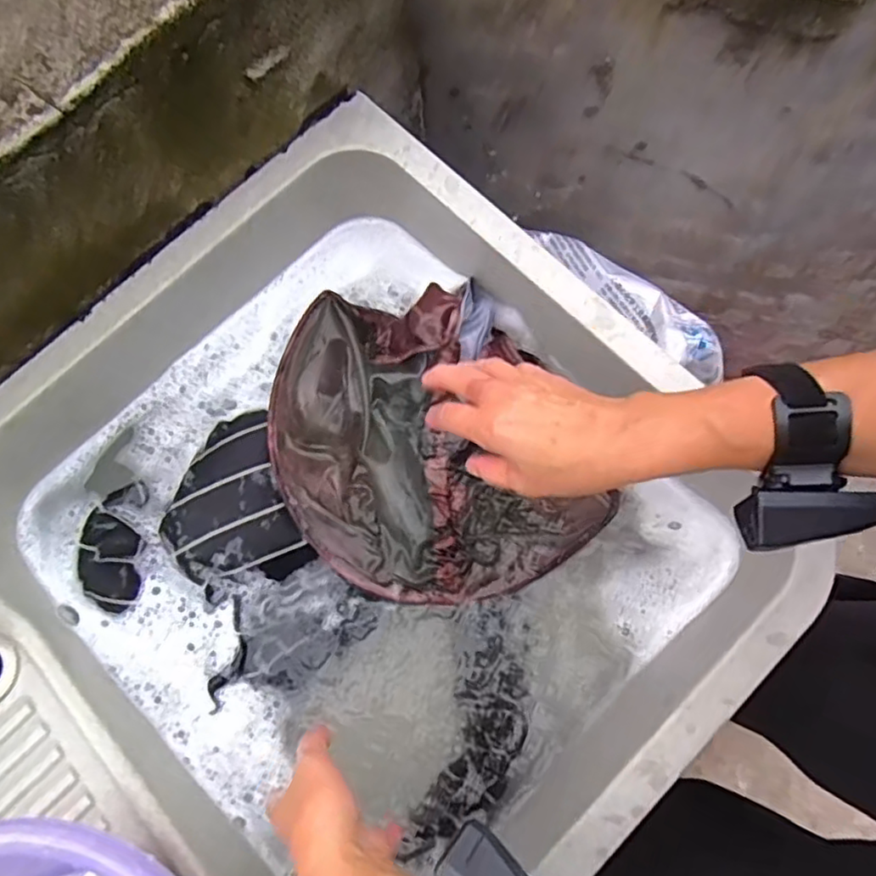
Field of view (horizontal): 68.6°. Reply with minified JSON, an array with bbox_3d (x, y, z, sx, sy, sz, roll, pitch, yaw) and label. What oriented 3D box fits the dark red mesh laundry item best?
[{"bbox_3d":[-0.013,0.003,0.575,0.255,0.054,0.279,-18,76,-3],"label":"dark red mesh laundry item"}]

